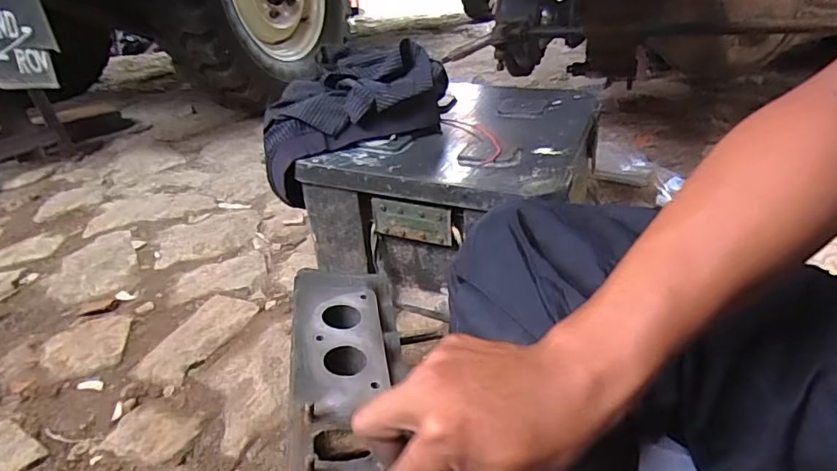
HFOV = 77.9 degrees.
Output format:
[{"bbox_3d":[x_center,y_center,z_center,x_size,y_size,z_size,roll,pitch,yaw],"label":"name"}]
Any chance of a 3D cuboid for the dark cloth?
[{"bbox_3d":[-0.097,-0.195,0.810,0.298,0.147,0.207,-14,31,-16],"label":"dark cloth"}]

